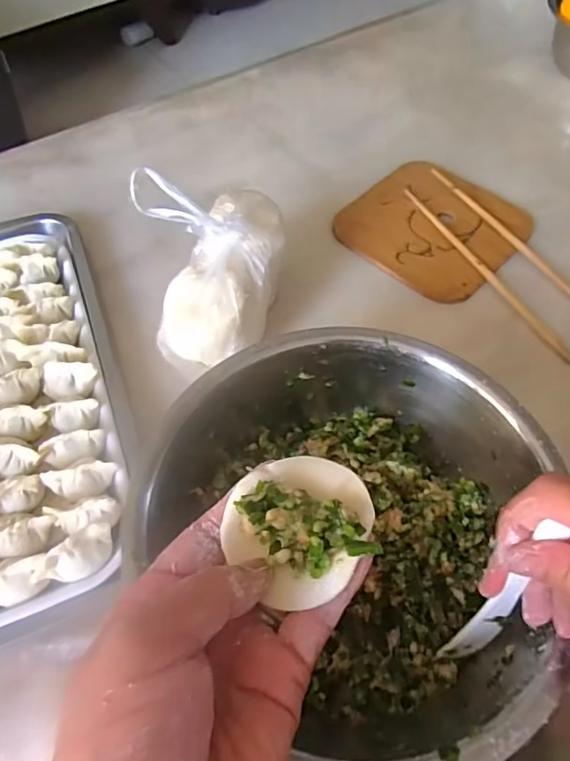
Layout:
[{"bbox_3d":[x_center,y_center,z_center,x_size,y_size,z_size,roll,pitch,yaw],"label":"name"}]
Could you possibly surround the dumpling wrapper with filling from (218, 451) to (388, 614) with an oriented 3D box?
[{"bbox_3d":[0.006,0.054,0.199,0.054,0.013,0.053,0,57,1],"label":"dumpling wrapper with filling"}]

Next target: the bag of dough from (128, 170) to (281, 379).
[{"bbox_3d":[-0.050,-0.076,0.393,0.098,0.126,0.116,-5,57,-2],"label":"bag of dough"}]

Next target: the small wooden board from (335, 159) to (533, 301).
[{"bbox_3d":[0.145,-0.156,0.515,0.160,0.009,0.146,38,65,22],"label":"small wooden board"}]

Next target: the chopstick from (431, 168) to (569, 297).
[{"bbox_3d":[0.224,-0.139,0.500,0.011,0.009,0.236,-27,61,-16],"label":"chopstick"}]

